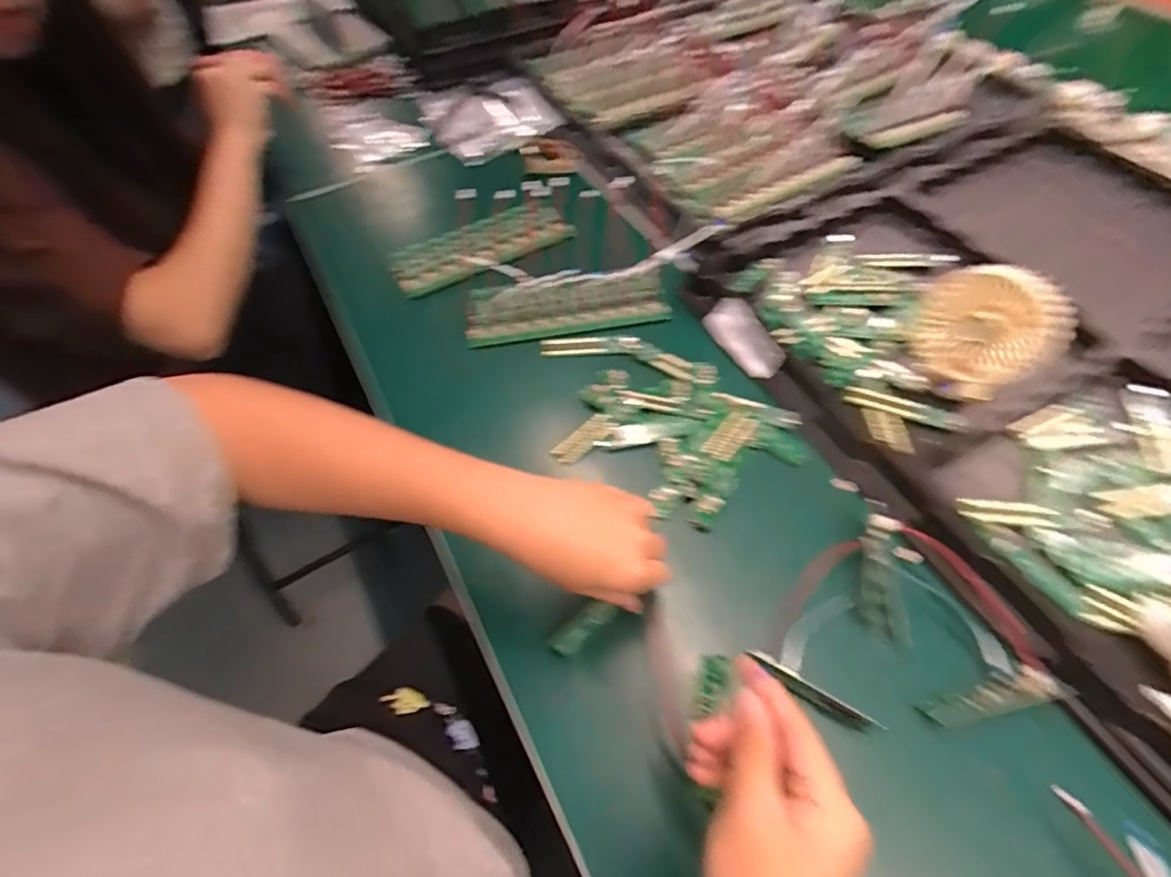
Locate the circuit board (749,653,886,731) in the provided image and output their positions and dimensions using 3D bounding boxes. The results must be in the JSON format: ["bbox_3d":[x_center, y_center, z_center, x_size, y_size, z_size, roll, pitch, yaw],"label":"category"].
[{"bbox_3d":[0.144,0.162,0.352,0.082,0.016,0.008,29,62,14],"label":"circuit board"}]

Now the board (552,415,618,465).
[{"bbox_3d":[-0.001,0.001,0.474,0.057,0.005,0.021,-37,88,-1],"label":"board"}]

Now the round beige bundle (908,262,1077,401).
[{"bbox_3d":[0.311,-0.082,0.439,0.097,0.104,0.037,38,65,24],"label":"round beige bundle"}]

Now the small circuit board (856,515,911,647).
[{"bbox_3d":[0.206,0.098,0.385,0.030,0.013,0.085,3,62,17],"label":"small circuit board"}]

